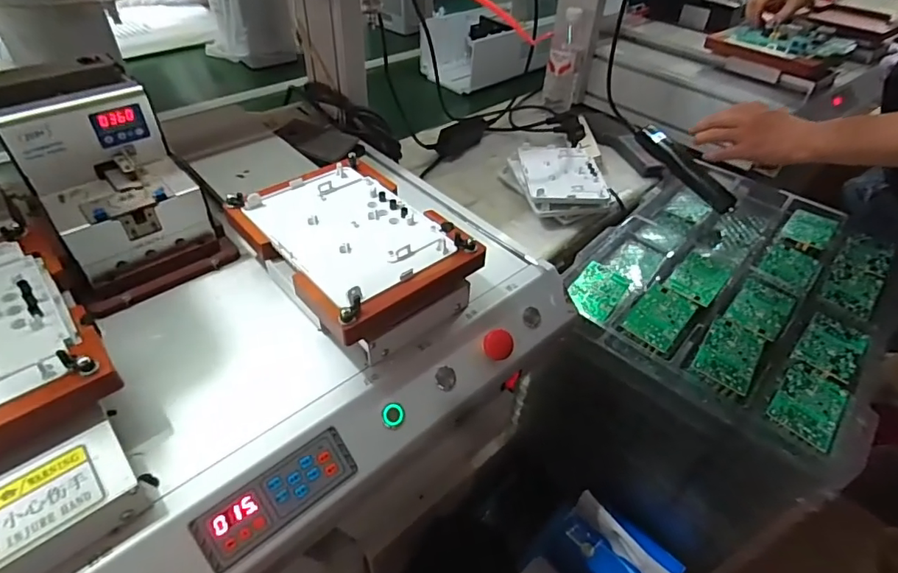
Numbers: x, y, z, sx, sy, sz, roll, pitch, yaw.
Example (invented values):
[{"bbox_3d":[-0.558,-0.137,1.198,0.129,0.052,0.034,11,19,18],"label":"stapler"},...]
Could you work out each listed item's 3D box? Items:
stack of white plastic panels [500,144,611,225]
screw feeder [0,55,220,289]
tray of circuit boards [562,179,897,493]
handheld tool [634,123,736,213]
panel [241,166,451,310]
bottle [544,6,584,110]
[{"bbox_3d":[0.198,-0.189,0.897,0.162,0.056,0.199,-9,45,-14],"label":"stack of white plastic panels"},{"bbox_3d":[-0.348,-0.114,0.501,0.131,0.166,0.185,-30,53,-30],"label":"screw feeder"},{"bbox_3d":[0.430,-0.019,0.721,0.376,0.051,0.517,34,51,28],"label":"tray of circuit boards"},{"bbox_3d":[0.396,-0.199,0.836,0.030,0.046,0.202,-22,61,-24],"label":"handheld tool"},{"bbox_3d":[-0.096,-0.058,0.478,0.131,0.009,0.181,-31,53,-31],"label":"panel"},{"bbox_3d":[0.251,-0.484,1.079,0.068,0.193,0.051,31,50,26],"label":"bottle"}]

